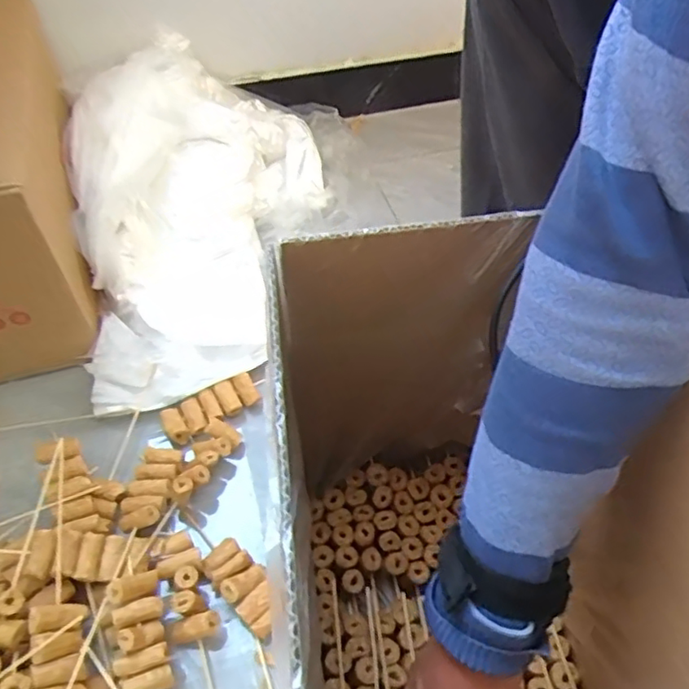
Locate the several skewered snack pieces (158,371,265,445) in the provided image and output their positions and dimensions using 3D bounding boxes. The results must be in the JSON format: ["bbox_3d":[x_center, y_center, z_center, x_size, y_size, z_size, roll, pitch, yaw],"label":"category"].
[{"bbox_3d":[-0.134,0.063,0.645,0.103,0.014,0.039,-24,58,-19],"label":"several skewered snack pieces"}]

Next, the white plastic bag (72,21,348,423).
[{"bbox_3d":[-0.157,-0.170,0.735,0.277,0.176,0.505,5,53,1],"label":"white plastic bag"}]

